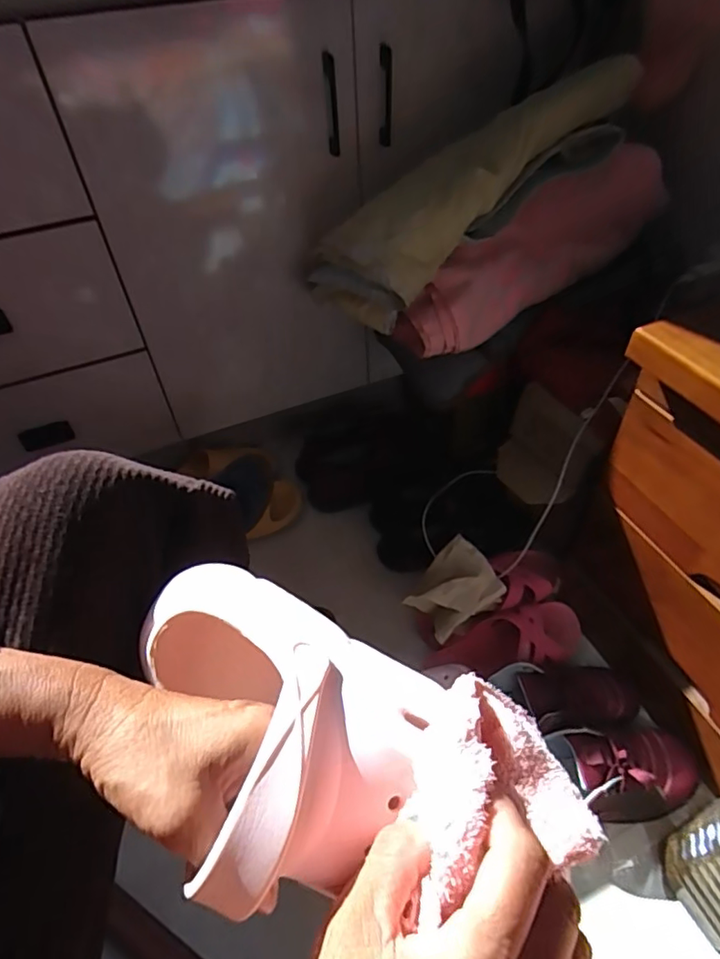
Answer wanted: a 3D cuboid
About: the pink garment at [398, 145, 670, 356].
[{"bbox_3d":[0.234,-0.295,0.759,0.399,0.137,0.081,-33,50,8],"label":"pink garment"}]

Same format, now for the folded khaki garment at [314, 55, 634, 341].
[{"bbox_3d":[0.141,-0.370,0.733,0.484,0.107,0.191,-31,46,16],"label":"folded khaki garment"}]

